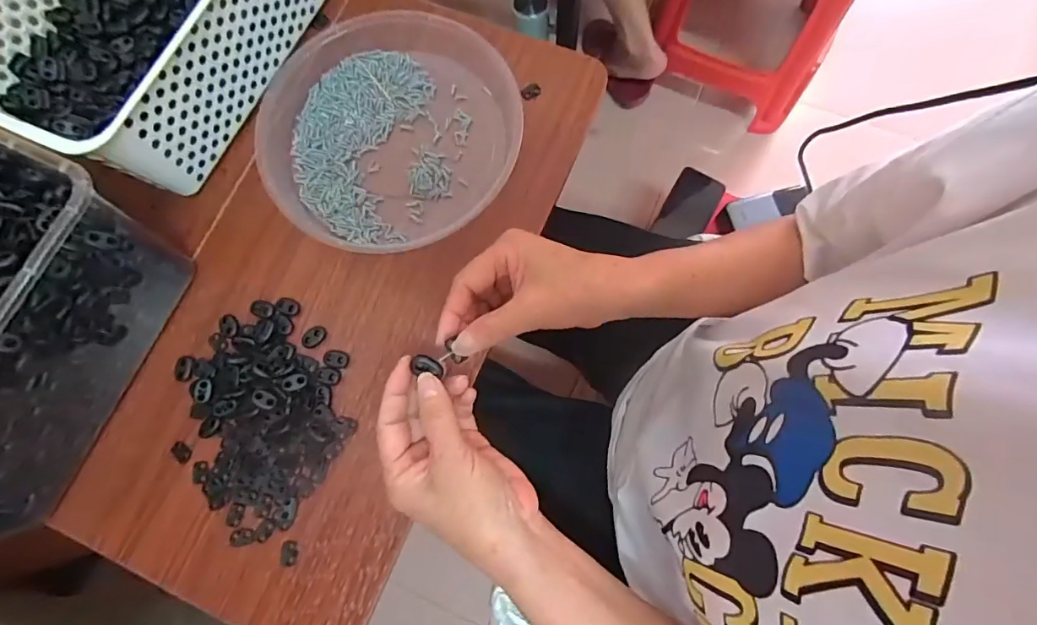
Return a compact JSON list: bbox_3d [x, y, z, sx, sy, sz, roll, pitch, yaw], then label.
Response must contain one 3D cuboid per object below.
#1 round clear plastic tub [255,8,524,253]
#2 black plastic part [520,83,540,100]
[{"bbox_3d":[-0.120,-0.168,0.451,0.220,0.036,0.233,0,77,2],"label":"round clear plastic tub"},{"bbox_3d":[0.012,-0.214,0.474,0.021,0.005,0.013,-28,78,-5],"label":"black plastic part"}]

